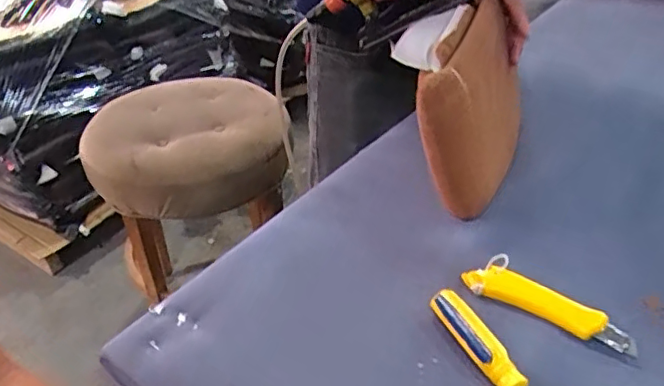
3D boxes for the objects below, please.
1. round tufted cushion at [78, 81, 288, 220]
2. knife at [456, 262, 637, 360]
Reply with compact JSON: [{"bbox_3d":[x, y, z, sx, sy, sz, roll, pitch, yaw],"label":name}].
[{"bbox_3d":[-0.315,-0.118,1.255,0.416,0.099,0.403,-1,37,1],"label":"round tufted cushion"},{"bbox_3d":[0.207,0.108,0.553,0.161,0.017,0.033,20,43,27],"label":"knife"}]

